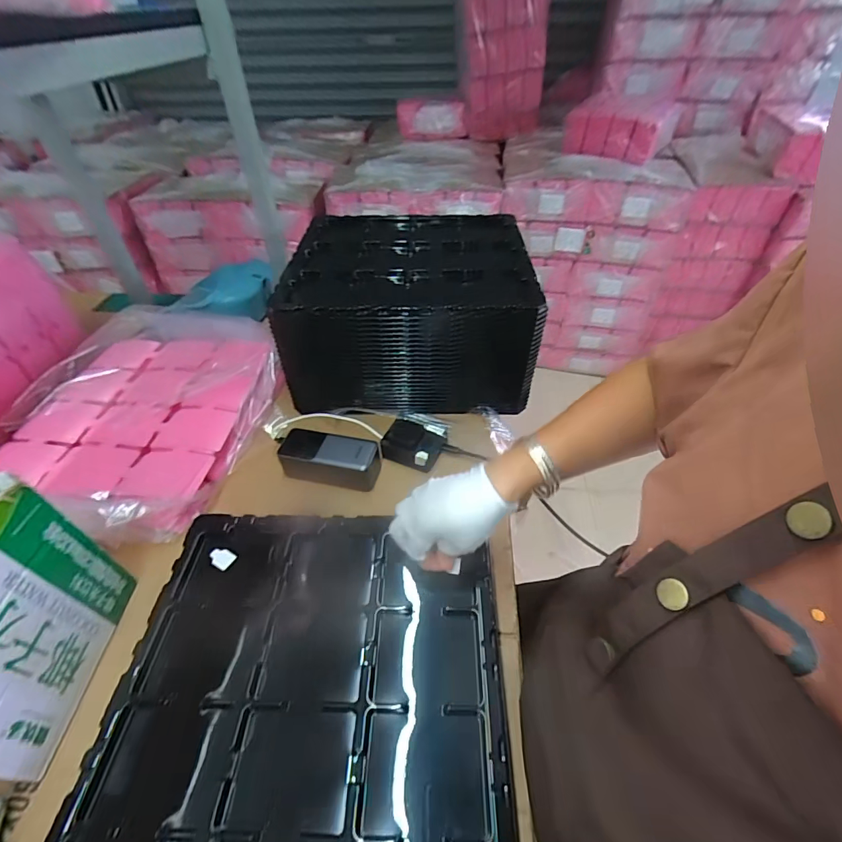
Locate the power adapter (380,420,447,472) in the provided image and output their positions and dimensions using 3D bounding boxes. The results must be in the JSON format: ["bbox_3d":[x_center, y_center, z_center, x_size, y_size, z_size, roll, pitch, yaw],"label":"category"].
[{"bbox_3d":[-0.012,0.034,0.606,0.079,0.038,0.053,19,48,19],"label":"power adapter"}]

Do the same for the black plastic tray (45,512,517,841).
[{"bbox_3d":[-0.099,0.248,0.364,0.332,0.016,0.362,1,45,3],"label":"black plastic tray"}]

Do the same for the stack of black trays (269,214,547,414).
[{"bbox_3d":[-0.015,-0.191,0.740,0.369,0.207,0.359,0,45,2],"label":"stack of black trays"}]

